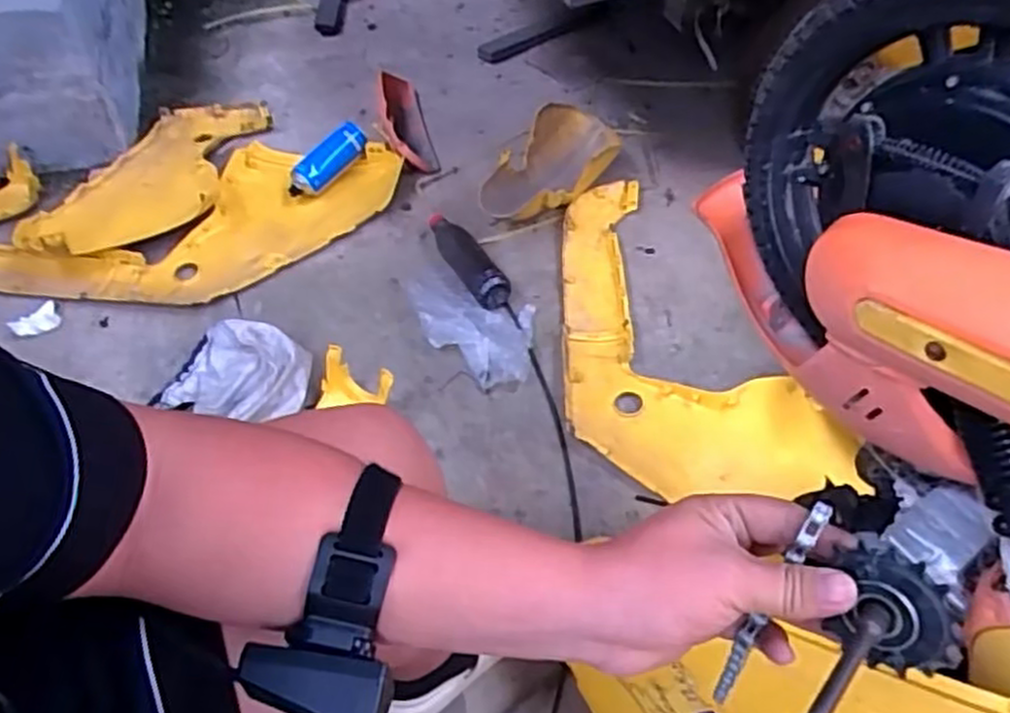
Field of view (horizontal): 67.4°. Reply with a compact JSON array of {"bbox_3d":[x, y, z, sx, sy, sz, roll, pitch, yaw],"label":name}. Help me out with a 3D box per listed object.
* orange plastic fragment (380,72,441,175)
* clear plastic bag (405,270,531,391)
[{"bbox_3d":[-0.215,-0.506,1.609,0.098,0.075,0.341,-11,50,-9],"label":"orange plastic fragment"},{"bbox_3d":[-0.061,-0.057,1.253,0.248,0.054,0.203,16,51,13],"label":"clear plastic bag"}]

